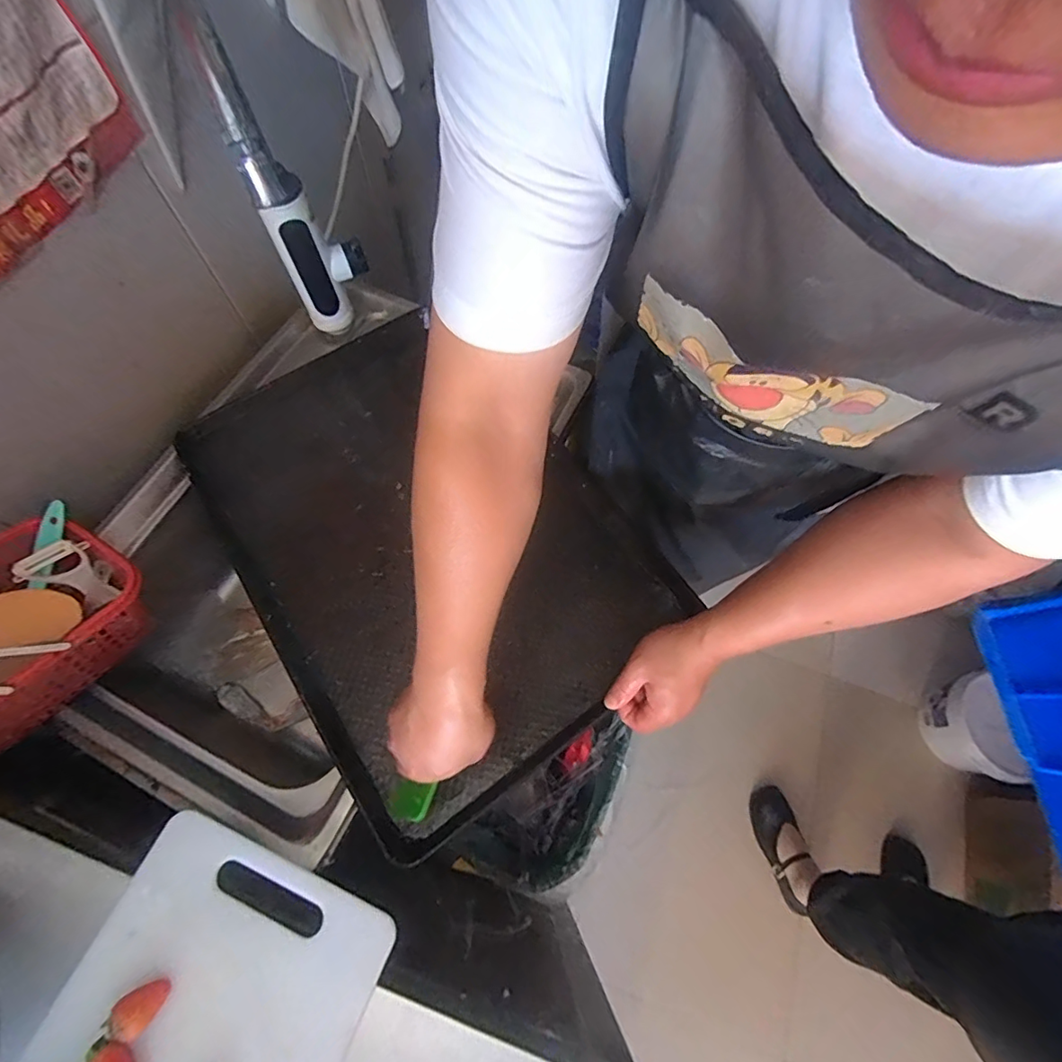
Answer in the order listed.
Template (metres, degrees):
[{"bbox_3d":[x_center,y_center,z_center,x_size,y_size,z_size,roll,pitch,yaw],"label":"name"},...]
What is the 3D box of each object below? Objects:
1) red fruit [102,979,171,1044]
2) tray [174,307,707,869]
[{"bbox_3d":[-0.285,0.348,0.371,0.038,0.020,0.027,-26,70,-13],"label":"red fruit"},{"bbox_3d":[-0.135,-0.007,0.626,0.412,0.049,0.582,-34,72,-15],"label":"tray"}]

